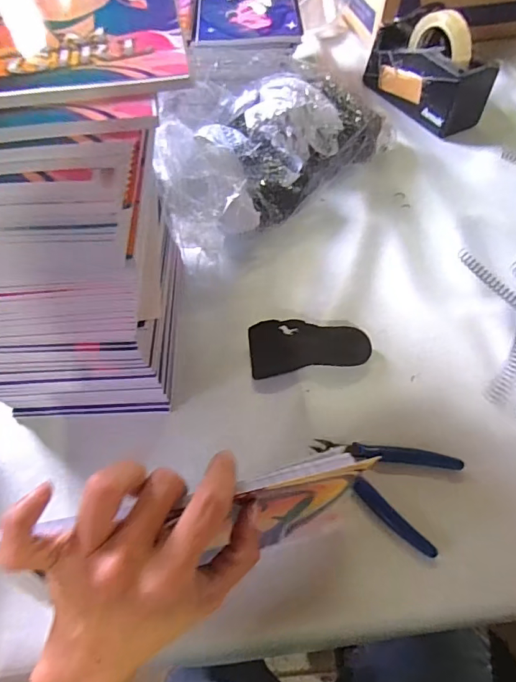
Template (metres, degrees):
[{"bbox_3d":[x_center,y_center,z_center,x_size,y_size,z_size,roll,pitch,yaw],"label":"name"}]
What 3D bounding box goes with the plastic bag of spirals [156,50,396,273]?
[{"bbox_3d":[0.021,-0.250,0.539,0.342,0.144,0.156,-34,62,-20],"label":"plastic bag of spirals"}]

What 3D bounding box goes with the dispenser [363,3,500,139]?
[{"bbox_3d":[0.250,-0.414,0.665,0.068,0.119,0.204,-30,61,-18],"label":"dispenser"}]

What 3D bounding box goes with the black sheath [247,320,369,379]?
[{"bbox_3d":[0.052,0.003,0.455,0.119,0.018,0.055,-7,56,-4],"label":"black sheath"}]

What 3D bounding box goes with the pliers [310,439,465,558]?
[{"bbox_3d":[0.106,0.113,0.381,0.116,0.009,0.083,26,60,17],"label":"pliers"}]

